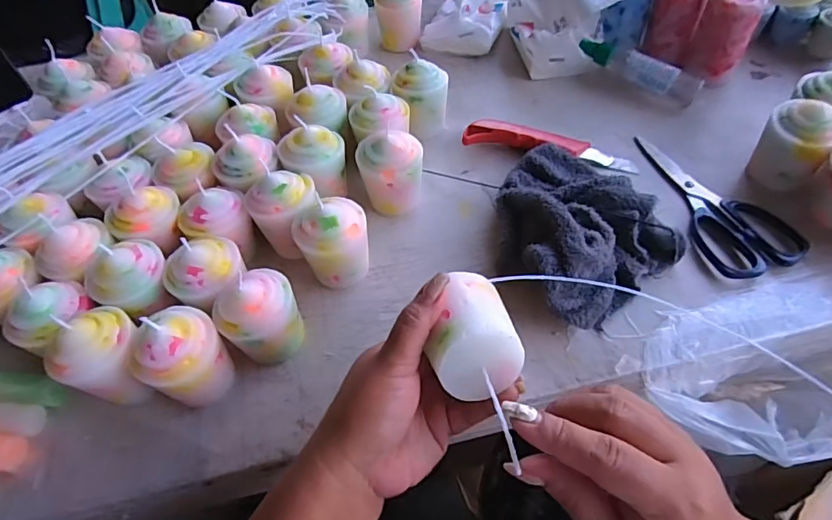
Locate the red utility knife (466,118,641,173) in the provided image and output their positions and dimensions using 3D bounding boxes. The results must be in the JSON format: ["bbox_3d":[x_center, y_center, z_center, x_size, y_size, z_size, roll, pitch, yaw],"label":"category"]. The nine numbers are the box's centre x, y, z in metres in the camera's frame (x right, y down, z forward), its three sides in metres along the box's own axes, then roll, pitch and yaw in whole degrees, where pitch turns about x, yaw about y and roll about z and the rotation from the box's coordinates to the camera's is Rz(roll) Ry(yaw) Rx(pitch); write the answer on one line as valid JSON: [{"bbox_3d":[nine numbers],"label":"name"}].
[{"bbox_3d":[0.134,-0.118,0.507,0.168,0.021,0.032,11,57,12],"label":"red utility knife"}]

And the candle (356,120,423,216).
[{"bbox_3d":[-0.018,-0.075,0.454,0.054,0.077,0.051,-2,55,3],"label":"candle"}]

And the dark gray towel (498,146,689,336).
[{"bbox_3d":[0.130,-0.037,0.419,0.134,0.065,0.173,-20,56,-9],"label":"dark gray towel"}]

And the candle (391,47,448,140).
[{"bbox_3d":[0.009,-0.164,0.520,0.059,0.073,0.047,-27,58,-13],"label":"candle"}]

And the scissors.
[{"bbox_3d":[0.258,-0.058,0.454,0.080,0.011,0.174,-18,56,-8],"label":"scissors"}]

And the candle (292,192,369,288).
[{"bbox_3d":[-0.064,-0.011,0.406,0.054,0.071,0.048,-15,56,-5],"label":"candle"}]

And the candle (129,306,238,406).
[{"bbox_3d":[-0.159,0.069,0.352,0.048,0.068,0.055,28,62,22],"label":"candle"}]

